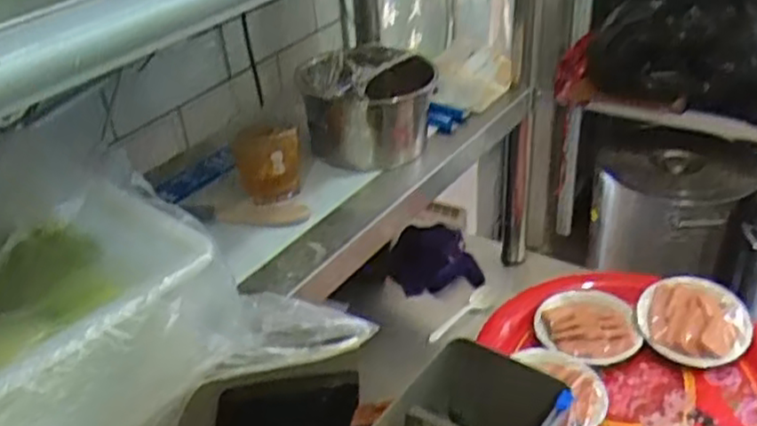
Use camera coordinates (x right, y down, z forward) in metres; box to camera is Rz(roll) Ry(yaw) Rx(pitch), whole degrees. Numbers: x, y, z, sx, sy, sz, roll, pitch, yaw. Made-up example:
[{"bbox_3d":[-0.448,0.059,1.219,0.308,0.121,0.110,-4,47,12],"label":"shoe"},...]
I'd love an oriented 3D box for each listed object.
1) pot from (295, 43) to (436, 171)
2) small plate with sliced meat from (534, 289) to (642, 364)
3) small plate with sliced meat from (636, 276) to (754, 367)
[{"bbox_3d":[-0.010,-0.113,0.784,0.131,0.103,0.127,2,35,10],"label":"pot"},{"bbox_3d":[0.273,0.147,0.936,0.129,0.022,0.129,-3,34,2],"label":"small plate with sliced meat"},{"bbox_3d":[0.408,0.135,0.919,0.131,0.051,0.130,-3,34,2],"label":"small plate with sliced meat"}]

